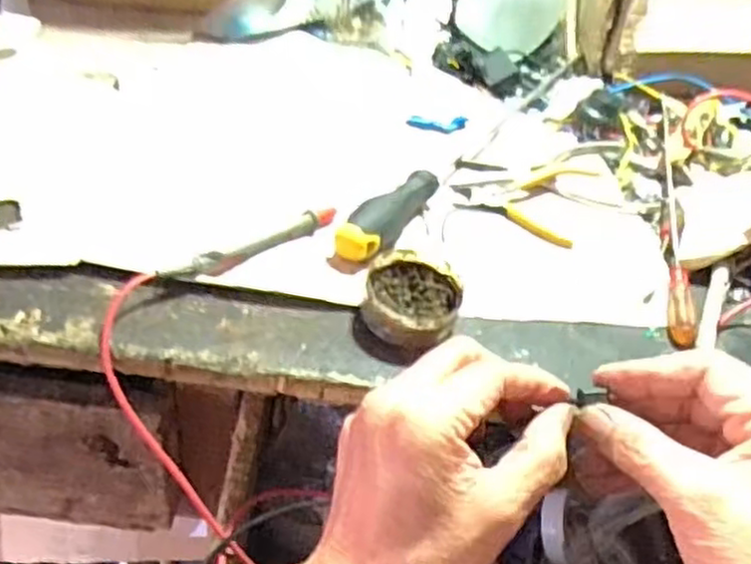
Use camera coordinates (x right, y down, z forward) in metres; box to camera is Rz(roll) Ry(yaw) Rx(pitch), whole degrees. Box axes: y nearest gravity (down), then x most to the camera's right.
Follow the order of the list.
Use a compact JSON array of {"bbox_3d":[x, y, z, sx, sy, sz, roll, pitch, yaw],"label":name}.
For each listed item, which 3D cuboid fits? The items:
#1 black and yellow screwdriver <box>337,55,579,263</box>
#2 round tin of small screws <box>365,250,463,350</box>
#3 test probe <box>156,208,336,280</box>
[{"bbox_3d":[0.085,-0.111,0.548,0.021,0.032,0.364,30,43,19],"label":"black and yellow screwdriver"},{"bbox_3d":[0.021,0.011,0.400,0.052,0.021,0.062,14,40,2],"label":"round tin of small screws"},{"bbox_3d":[-0.069,-0.023,0.425,0.009,0.018,0.126,37,46,27],"label":"test probe"}]

